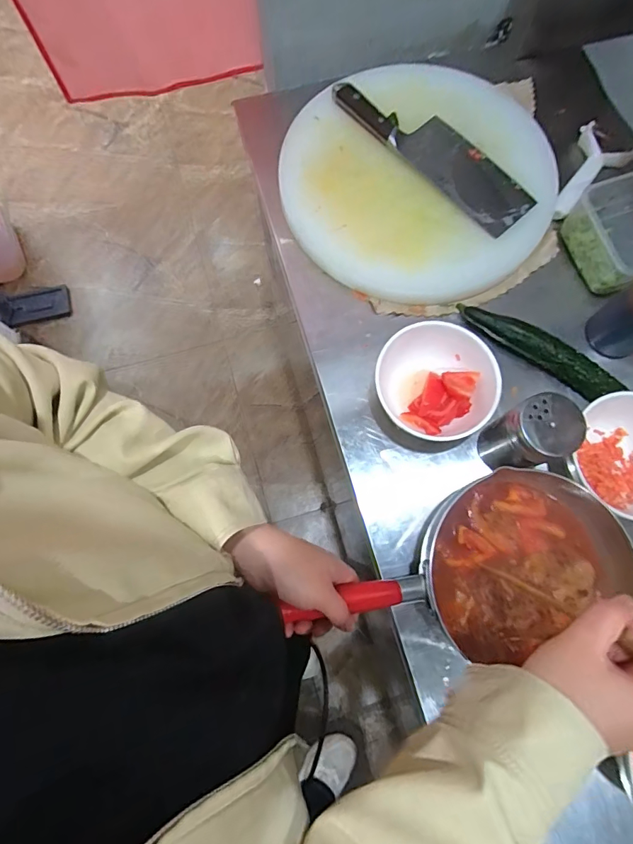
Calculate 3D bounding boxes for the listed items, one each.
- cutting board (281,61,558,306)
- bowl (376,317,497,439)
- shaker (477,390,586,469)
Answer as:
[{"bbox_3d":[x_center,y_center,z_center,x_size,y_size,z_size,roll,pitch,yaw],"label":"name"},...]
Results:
[{"bbox_3d":[0.143,-0.334,0.615,0.373,0.039,0.372,30,79,7],"label":"cutting board"},{"bbox_3d":[0.136,-0.043,0.522,0.128,0.068,0.131,1,74,-3],"label":"bowl"},{"bbox_3d":[0.223,0.015,0.475,0.064,0.110,0.058,-23,77,-10],"label":"shaker"}]

